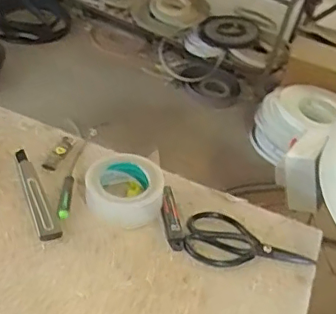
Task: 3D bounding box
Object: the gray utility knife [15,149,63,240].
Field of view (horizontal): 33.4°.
[{"bbox_3d":[-0.195,0.054,0.827,0.031,0.023,0.180,-12,43,-22],"label":"gray utility knife"}]

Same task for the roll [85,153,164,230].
[{"bbox_3d":[-0.065,0.049,0.837,0.111,0.050,0.115,8,40,-7],"label":"roll"}]

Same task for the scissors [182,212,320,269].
[{"bbox_3d":[0.120,0.127,0.816,0.185,0.015,0.090,15,40,1],"label":"scissors"}]

